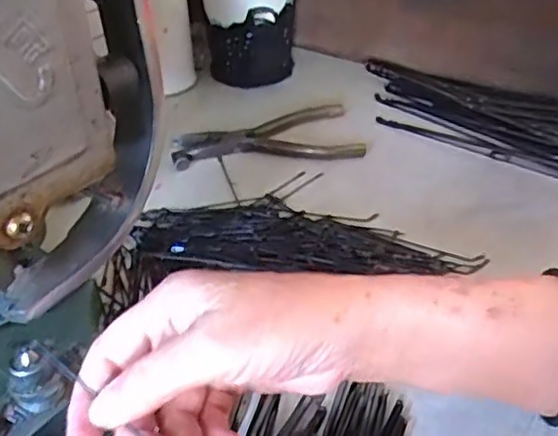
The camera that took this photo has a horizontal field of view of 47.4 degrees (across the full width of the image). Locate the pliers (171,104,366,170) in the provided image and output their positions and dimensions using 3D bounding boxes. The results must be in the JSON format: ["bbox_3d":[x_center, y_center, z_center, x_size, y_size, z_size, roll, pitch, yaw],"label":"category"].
[{"bbox_3d":[-0.011,-0.071,0.540,0.152,0.012,0.082,-3,36,-3],"label":"pliers"}]

